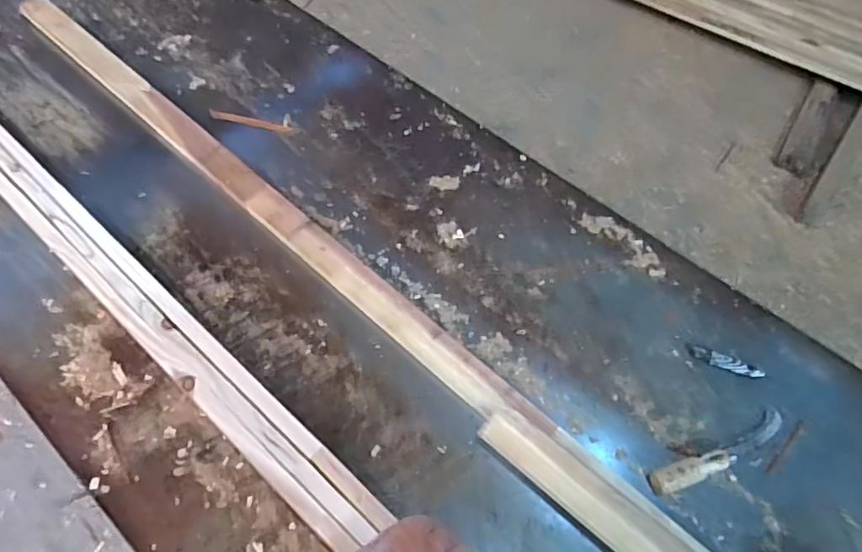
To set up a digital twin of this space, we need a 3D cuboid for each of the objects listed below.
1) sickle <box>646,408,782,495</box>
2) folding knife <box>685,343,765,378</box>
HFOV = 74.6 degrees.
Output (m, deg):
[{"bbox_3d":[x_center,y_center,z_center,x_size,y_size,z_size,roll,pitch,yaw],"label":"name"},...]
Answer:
[{"bbox_3d":[0.313,0.186,0.602,0.179,0.030,0.027,-21,61,-15],"label":"sickle"},{"bbox_3d":[0.350,0.102,0.670,0.087,0.013,0.020,22,59,11],"label":"folding knife"}]

